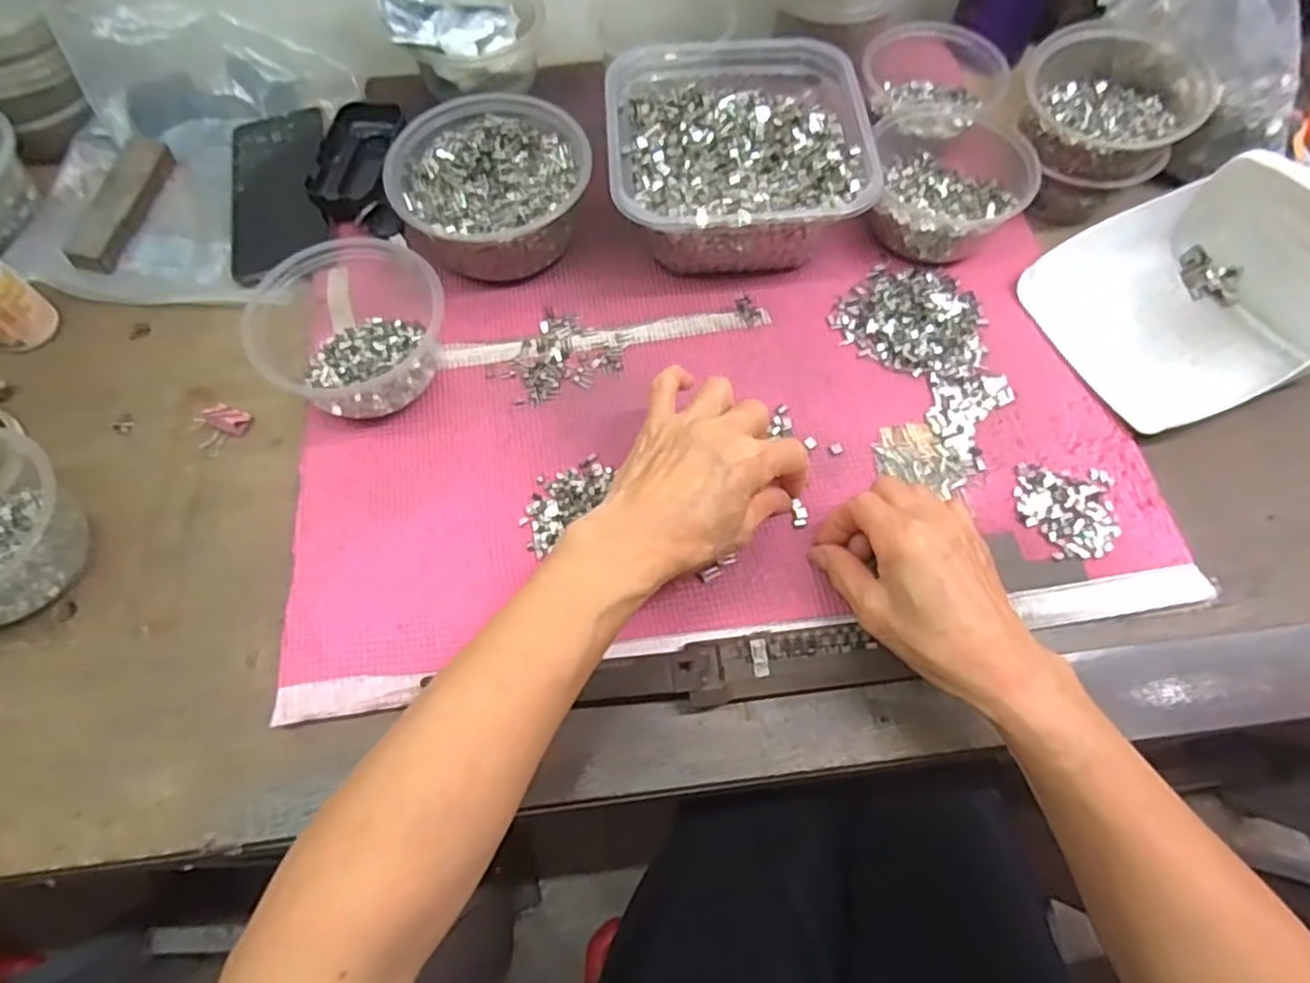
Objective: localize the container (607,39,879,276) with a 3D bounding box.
[{"bbox_3d":[0.054,-0.236,0.522,0.173,0.075,0.179,-4,64,-1],"label":"container"}]

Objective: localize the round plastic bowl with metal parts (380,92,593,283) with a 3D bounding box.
[{"bbox_3d":[-0.113,-0.211,0.514,0.130,0.063,0.120,0,63,0],"label":"round plastic bowl with metal parts"}]

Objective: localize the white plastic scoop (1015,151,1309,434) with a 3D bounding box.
[{"bbox_3d":[0.361,-0.138,0.469,0.184,0.081,0.161,-20,65,-9],"label":"white plastic scoop"}]

